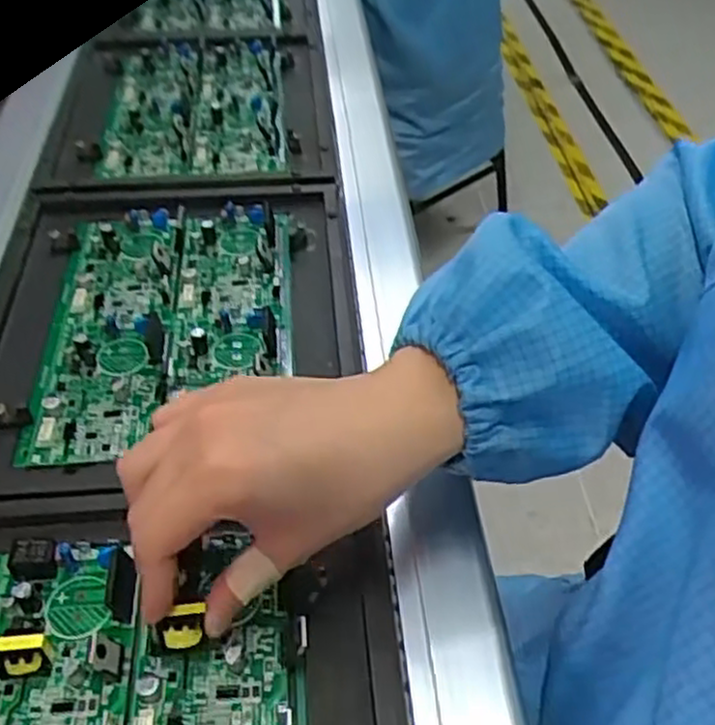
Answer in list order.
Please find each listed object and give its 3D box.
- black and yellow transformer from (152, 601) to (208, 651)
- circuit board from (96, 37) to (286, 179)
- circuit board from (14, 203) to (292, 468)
[{"bbox_3d":[-0.077,0.116,0.336,0.022,0.017,0.015,-9,47,-9],"label":"black and yellow transformer"},{"bbox_3d":[-0.142,-0.231,0.675,0.143,0.014,0.216,-4,47,-4],"label":"circuit board"},{"bbox_3d":[-0.124,-0.032,0.497,0.155,0.019,0.216,-3,47,-3],"label":"circuit board"}]

